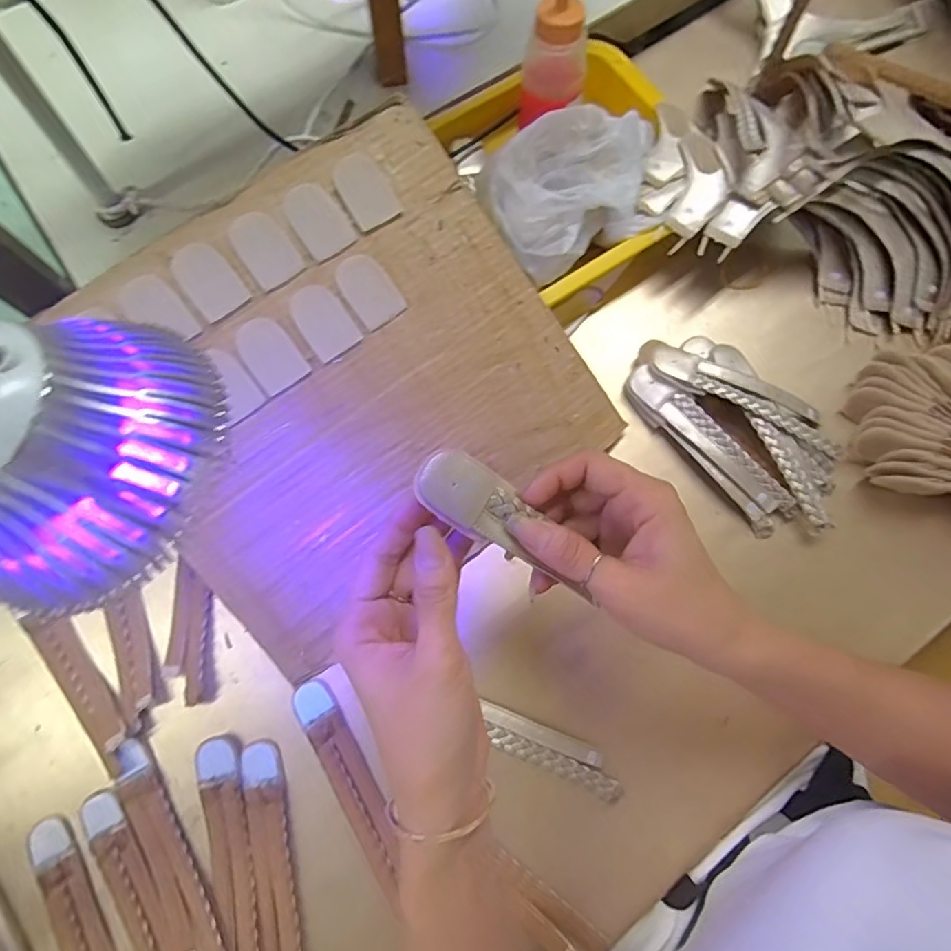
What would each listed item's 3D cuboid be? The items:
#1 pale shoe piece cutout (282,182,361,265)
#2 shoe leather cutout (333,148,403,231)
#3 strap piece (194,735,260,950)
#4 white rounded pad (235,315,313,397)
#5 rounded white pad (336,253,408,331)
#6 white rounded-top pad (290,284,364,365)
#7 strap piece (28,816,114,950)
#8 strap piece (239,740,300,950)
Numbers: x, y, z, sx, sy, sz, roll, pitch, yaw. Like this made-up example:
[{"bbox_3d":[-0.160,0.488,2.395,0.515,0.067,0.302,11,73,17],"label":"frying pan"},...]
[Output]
[{"bbox_3d":[-0.104,-0.169,0.361,0.032,0.004,0.048,-36,100,-6],"label":"pale shoe piece cutout"},{"bbox_3d":[-0.075,-0.193,0.368,0.032,0.004,0.048,-33,98,-9],"label":"shoe leather cutout"},{"bbox_3d":[-0.153,0.246,0.346,0.025,0.010,0.150,-17,79,-3],"label":"strap piece"},{"bbox_3d":[-0.136,-0.080,0.361,0.033,0.004,0.047,-34,100,-8],"label":"white rounded pad"},{"bbox_3d":[-0.072,-0.126,0.371,0.032,0.004,0.047,-38,102,-9],"label":"rounded white pad"},{"bbox_3d":[-0.102,-0.104,0.366,0.032,0.004,0.047,-37,100,-7],"label":"white rounded-top pad"},{"bbox_3d":[-0.243,0.291,0.339,0.026,0.011,0.152,-30,80,-6],"label":"strap piece"},{"bbox_3d":[-0.129,0.252,0.347,0.025,0.008,0.150,-12,79,-2],"label":"strap piece"}]

